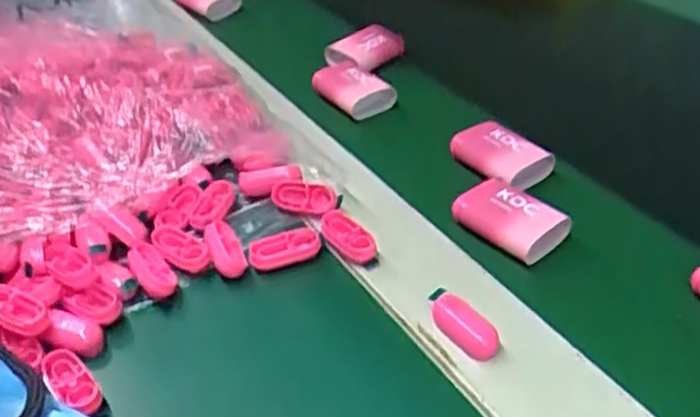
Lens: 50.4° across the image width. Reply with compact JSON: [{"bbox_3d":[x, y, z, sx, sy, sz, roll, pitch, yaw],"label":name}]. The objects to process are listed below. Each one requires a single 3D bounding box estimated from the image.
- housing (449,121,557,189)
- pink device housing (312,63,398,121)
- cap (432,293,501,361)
[{"bbox_3d":[0.084,-0.031,0.411,0.038,0.019,0.044,-23,40,-23],"label":"housing"},{"bbox_3d":[0.001,-0.077,0.482,0.036,0.019,0.052,-27,44,-27],"label":"pink device housing"},{"bbox_3d":[0.047,0.048,0.309,0.013,0.012,0.032,-31,44,-32],"label":"cap"}]

